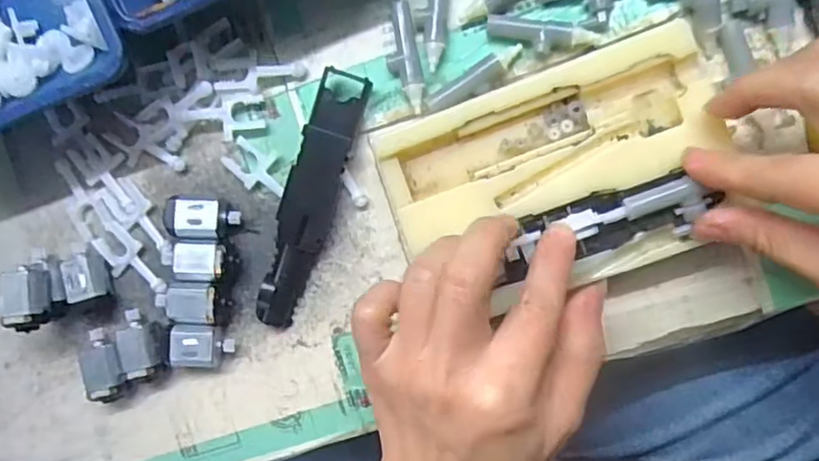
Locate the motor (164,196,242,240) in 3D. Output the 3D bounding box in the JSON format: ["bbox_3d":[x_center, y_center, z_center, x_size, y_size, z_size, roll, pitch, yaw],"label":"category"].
[{"bbox_3d":[-0.095,-0.006,0.288,0.030,0.017,0.019,6,92,7],"label":"motor"}]

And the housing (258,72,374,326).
[{"bbox_3d":[-0.045,-0.013,0.283,0.021,0.015,0.118,20,93,6],"label":"housing"}]

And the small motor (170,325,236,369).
[{"bbox_3d":[-0.095,0.053,0.289,0.026,0.017,0.019,4,92,7],"label":"small motor"}]

